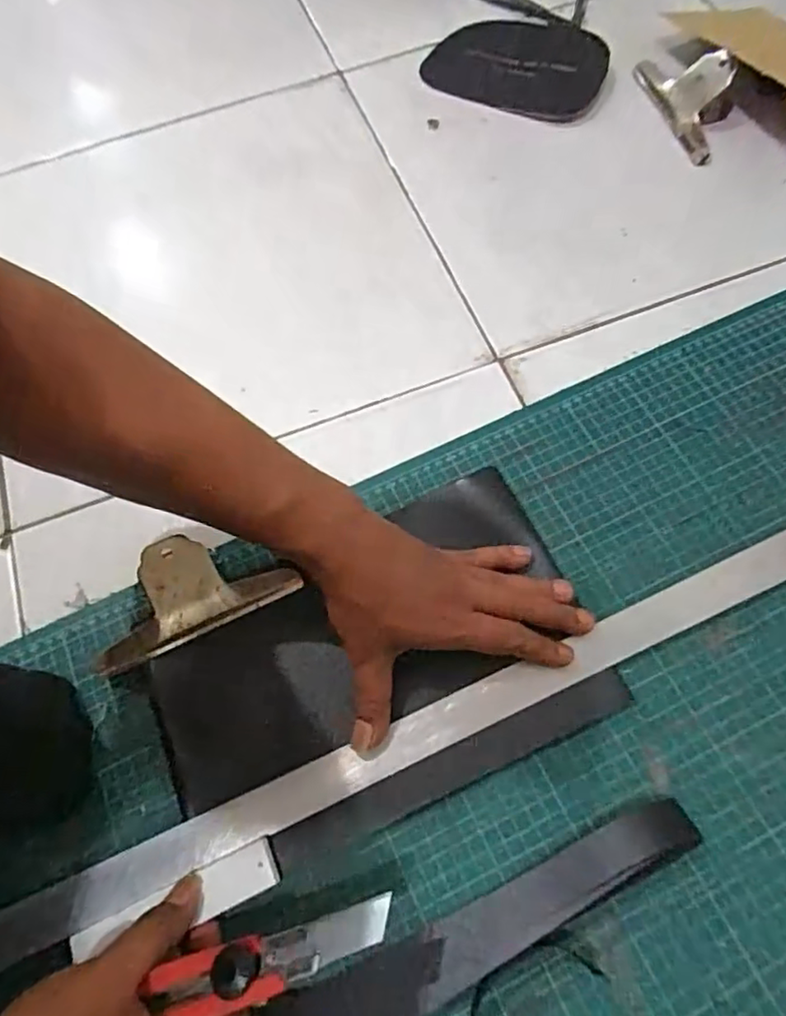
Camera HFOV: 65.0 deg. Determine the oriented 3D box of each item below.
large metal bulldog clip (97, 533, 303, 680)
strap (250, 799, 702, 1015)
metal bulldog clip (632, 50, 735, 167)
[{"bbox_3d":[-0.143,0.058,0.413,0.131,0.034,0.061,-23,67,-7],"label":"large metal bulldog clip"},{"bbox_3d":[0.044,0.235,0.339,0.273,0.008,0.045,-27,68,-9],"label":"strap"},{"bbox_3d":[0.283,-0.397,0.587,0.062,0.038,0.144,-18,67,-5],"label":"metal bulldog clip"}]

